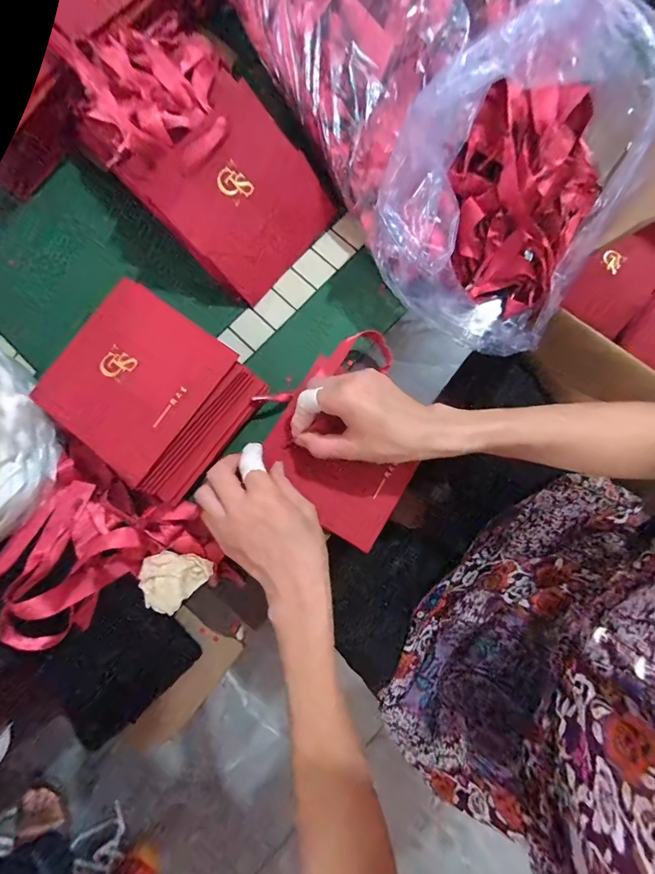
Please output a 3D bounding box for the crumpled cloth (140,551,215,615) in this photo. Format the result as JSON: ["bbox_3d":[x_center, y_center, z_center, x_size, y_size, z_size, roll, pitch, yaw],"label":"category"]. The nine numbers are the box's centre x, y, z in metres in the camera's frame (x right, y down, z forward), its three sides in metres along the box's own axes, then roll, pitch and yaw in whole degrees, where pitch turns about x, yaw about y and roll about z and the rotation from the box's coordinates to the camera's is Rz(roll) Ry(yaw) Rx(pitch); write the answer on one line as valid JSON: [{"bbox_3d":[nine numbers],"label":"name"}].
[{"bbox_3d":[-0.143,0.128,0.368,0.050,0.020,0.058,45,63,1],"label":"crumpled cloth"}]

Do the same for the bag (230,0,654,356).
[{"bbox_3d":[0.114,-0.345,0.377,0.269,0.154,0.493,-25,80,-4],"label":"bag"}]

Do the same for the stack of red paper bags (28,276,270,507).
[{"bbox_3d":[-0.160,-0.039,0.375,0.160,0.067,0.144,37,82,7],"label":"stack of red paper bags"}]

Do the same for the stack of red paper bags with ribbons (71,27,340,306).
[{"bbox_3d":[-0.135,-0.287,0.401,0.272,0.098,0.154,44,83,8],"label":"stack of red paper bags with ribbons"}]

